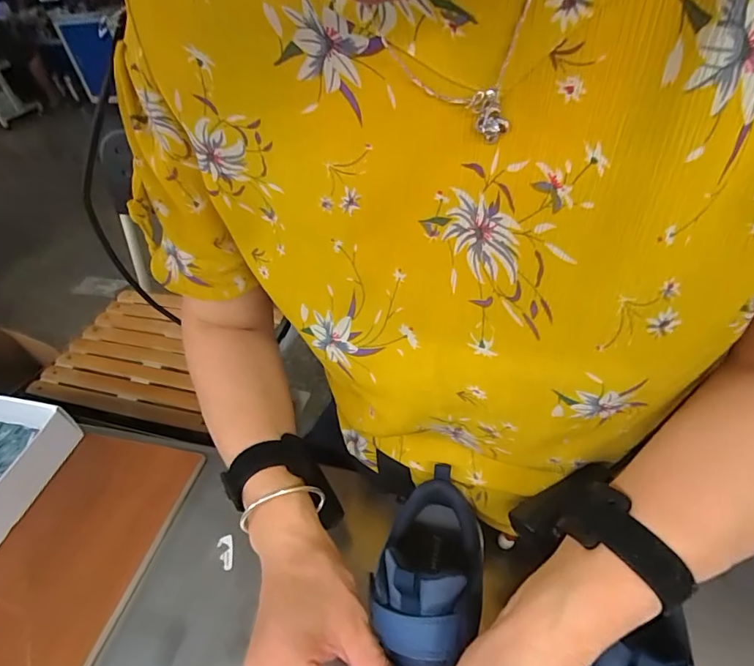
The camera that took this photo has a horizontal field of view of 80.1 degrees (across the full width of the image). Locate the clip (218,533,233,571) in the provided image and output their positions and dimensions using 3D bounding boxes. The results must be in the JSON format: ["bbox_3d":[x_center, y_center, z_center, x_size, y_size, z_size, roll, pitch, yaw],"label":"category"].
[{"bbox_3d":[-0.130,0.189,0.388,0.012,0.004,0.030,-21,48,-12],"label":"clip"}]

